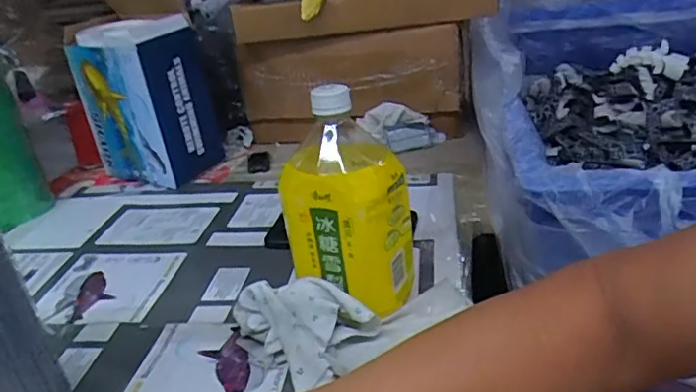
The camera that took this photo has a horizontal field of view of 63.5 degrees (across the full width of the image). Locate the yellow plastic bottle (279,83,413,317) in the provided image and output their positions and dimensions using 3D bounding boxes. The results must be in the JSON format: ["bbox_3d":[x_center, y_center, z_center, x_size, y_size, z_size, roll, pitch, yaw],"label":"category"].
[{"bbox_3d":[0.000,0.012,0.479,0.104,0.195,0.093,-4,26,4],"label":"yellow plastic bottle"}]

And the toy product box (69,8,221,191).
[{"bbox_3d":[-0.290,-0.137,0.822,0.161,0.216,0.123,8,29,27],"label":"toy product box"}]

